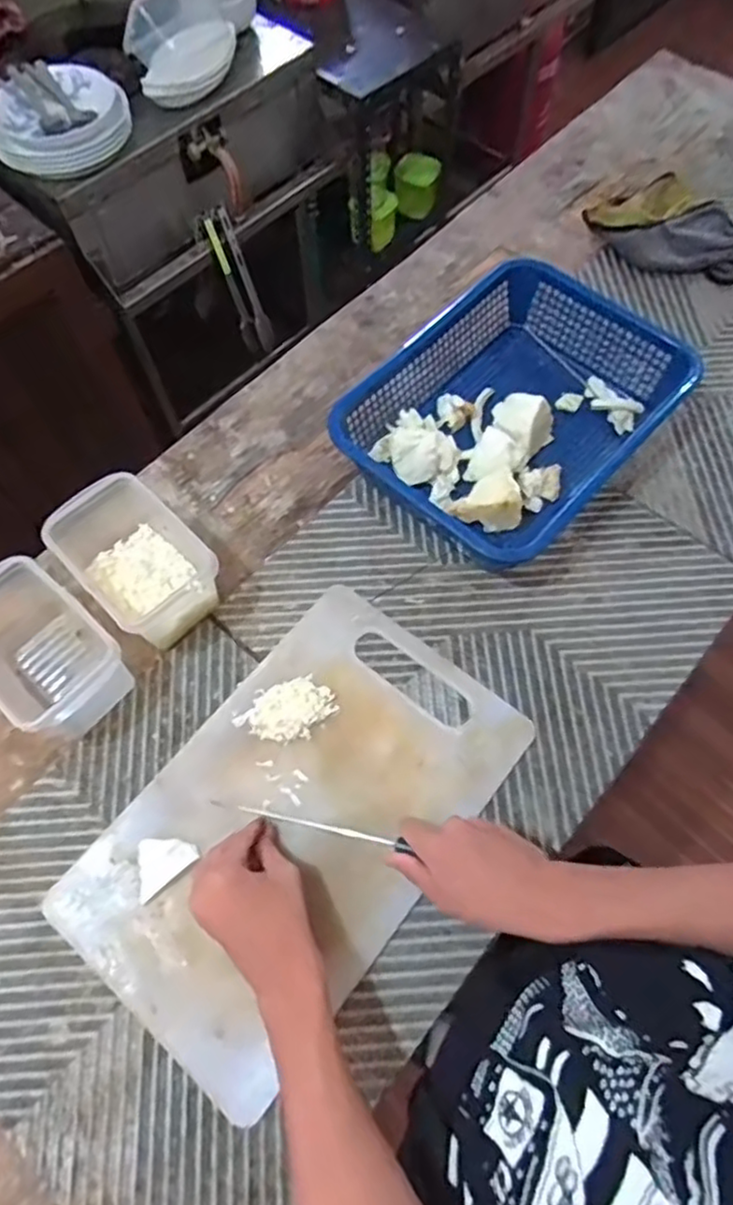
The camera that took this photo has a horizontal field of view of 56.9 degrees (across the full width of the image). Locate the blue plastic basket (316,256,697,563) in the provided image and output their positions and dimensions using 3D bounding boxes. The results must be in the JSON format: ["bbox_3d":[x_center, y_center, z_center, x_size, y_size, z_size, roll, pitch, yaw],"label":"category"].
[{"bbox_3d":[0.144,-0.201,0.729,0.262,0.091,0.323,39,73,16],"label":"blue plastic basket"}]

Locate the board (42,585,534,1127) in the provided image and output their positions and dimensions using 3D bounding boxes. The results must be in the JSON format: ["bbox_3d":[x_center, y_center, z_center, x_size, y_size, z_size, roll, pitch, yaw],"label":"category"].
[{"bbox_3d":[-0.060,0.187,0.603,0.245,0.016,0.392,36,72,16],"label":"board"}]

